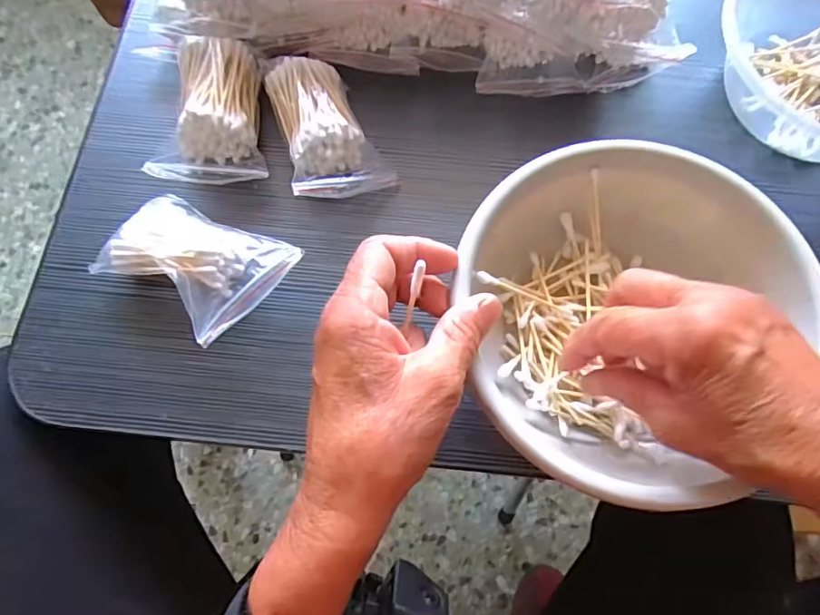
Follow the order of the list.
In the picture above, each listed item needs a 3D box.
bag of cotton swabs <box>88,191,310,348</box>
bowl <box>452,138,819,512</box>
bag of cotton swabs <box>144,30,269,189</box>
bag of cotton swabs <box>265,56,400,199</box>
[{"bbox_3d":[-0.132,-0.025,0.322,0.111,0.037,0.075,26,74,7],"label":"bag of cotton swabs"},{"bbox_3d":[0.121,0.001,0.295,0.182,0.062,0.185,0,72,0],"label":"bowl"},{"bbox_3d":[-0.133,-0.129,0.351,0.066,0.037,0.095,-5,72,-2],"label":"bag of cotton swabs"},{"bbox_3d":[-0.058,-0.120,0.353,0.061,0.041,0.096,-22,74,-7],"label":"bag of cotton swabs"}]

